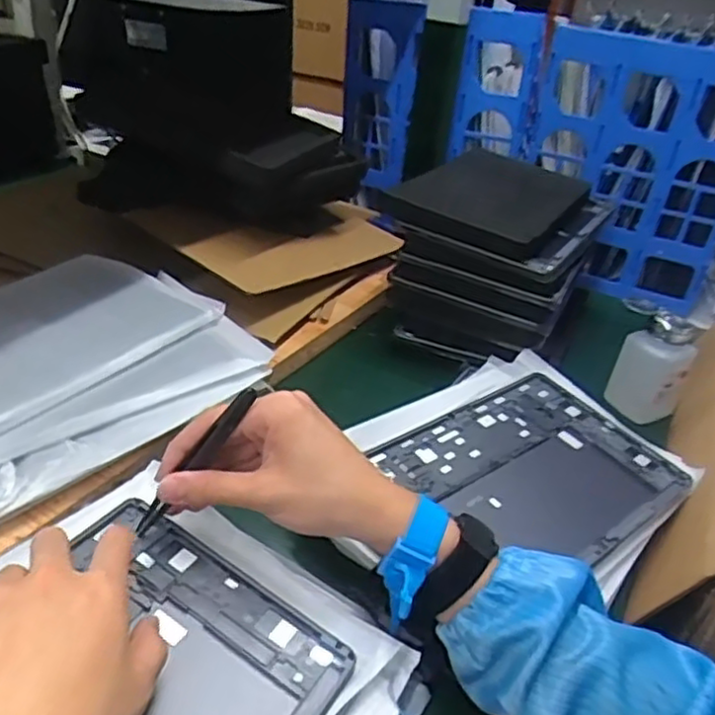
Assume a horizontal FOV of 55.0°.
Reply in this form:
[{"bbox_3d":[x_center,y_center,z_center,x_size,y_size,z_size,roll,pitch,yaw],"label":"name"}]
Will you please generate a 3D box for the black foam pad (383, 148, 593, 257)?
[{"bbox_3d":[0.152,-0.182,0.743,0.153,0.020,0.247,22,35,23],"label":"black foam pad"}]

